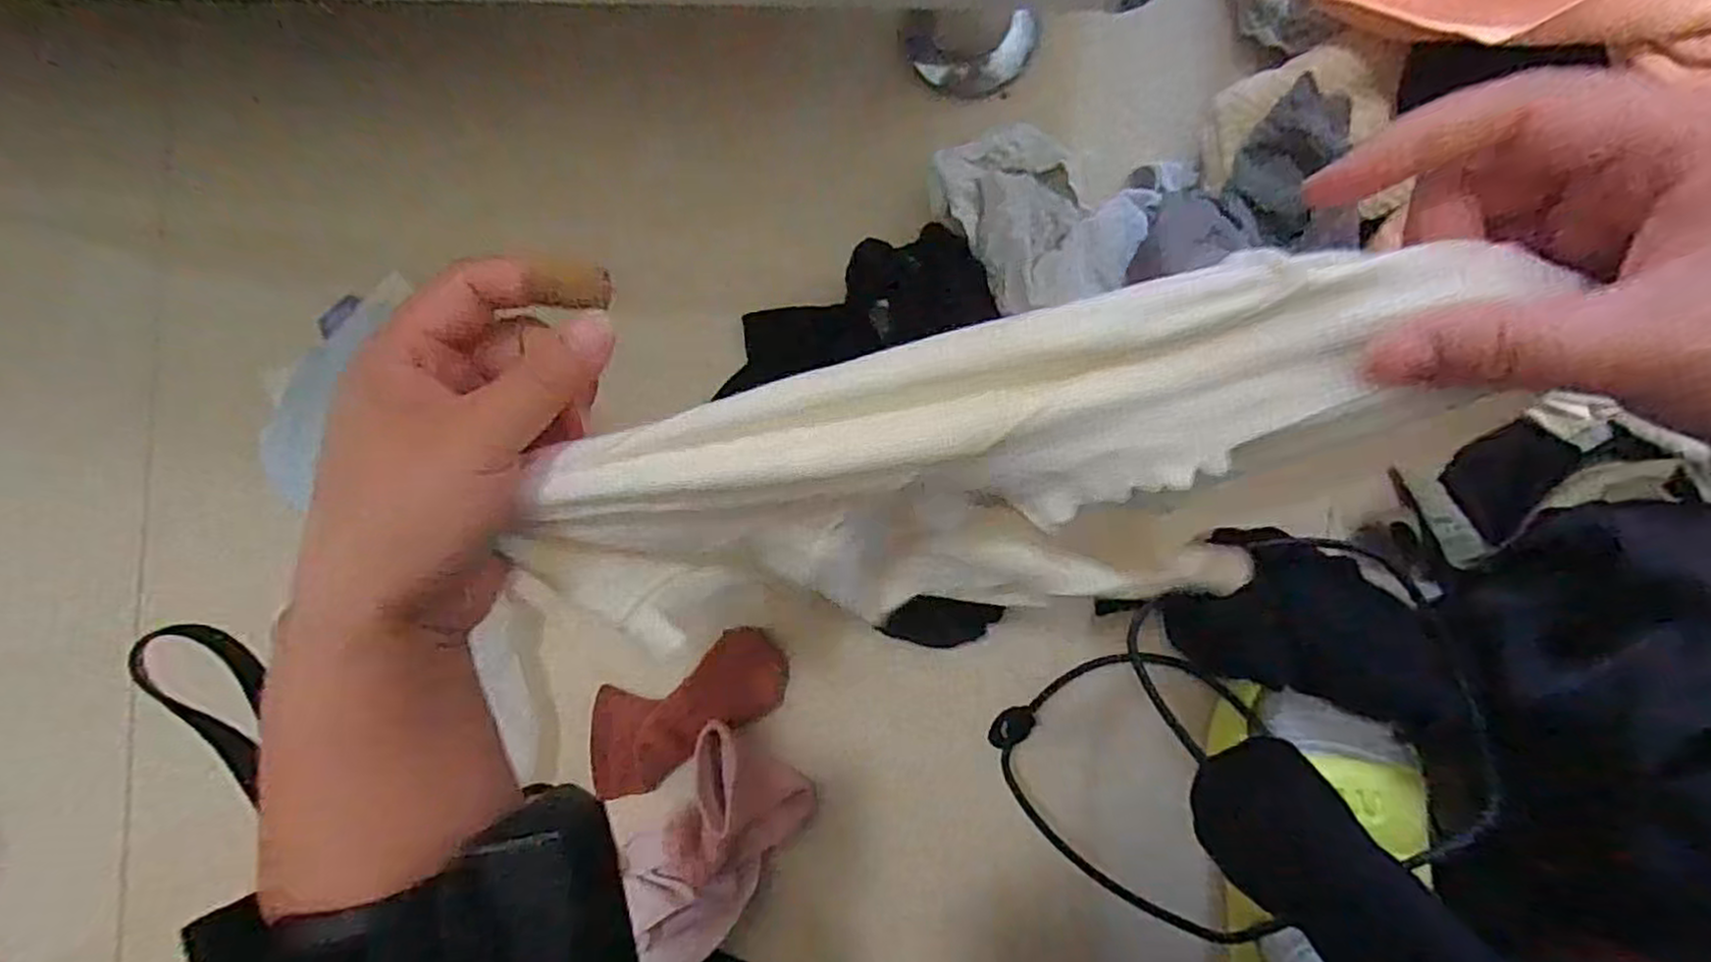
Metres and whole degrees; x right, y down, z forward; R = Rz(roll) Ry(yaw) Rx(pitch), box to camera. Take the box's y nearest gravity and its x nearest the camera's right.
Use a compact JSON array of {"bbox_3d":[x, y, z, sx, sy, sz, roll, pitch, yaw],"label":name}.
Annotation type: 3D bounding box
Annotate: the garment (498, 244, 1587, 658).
[{"bbox_3d":[0.038,0.019,0.248,0.277,0.161,0.043,-12,59,14],"label":"garment"}]

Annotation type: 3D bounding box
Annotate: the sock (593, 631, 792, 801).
[{"bbox_3d":[-0.114,0.147,0.474,0.146,0.020,0.067,-36,87,8],"label":"sock"}]

